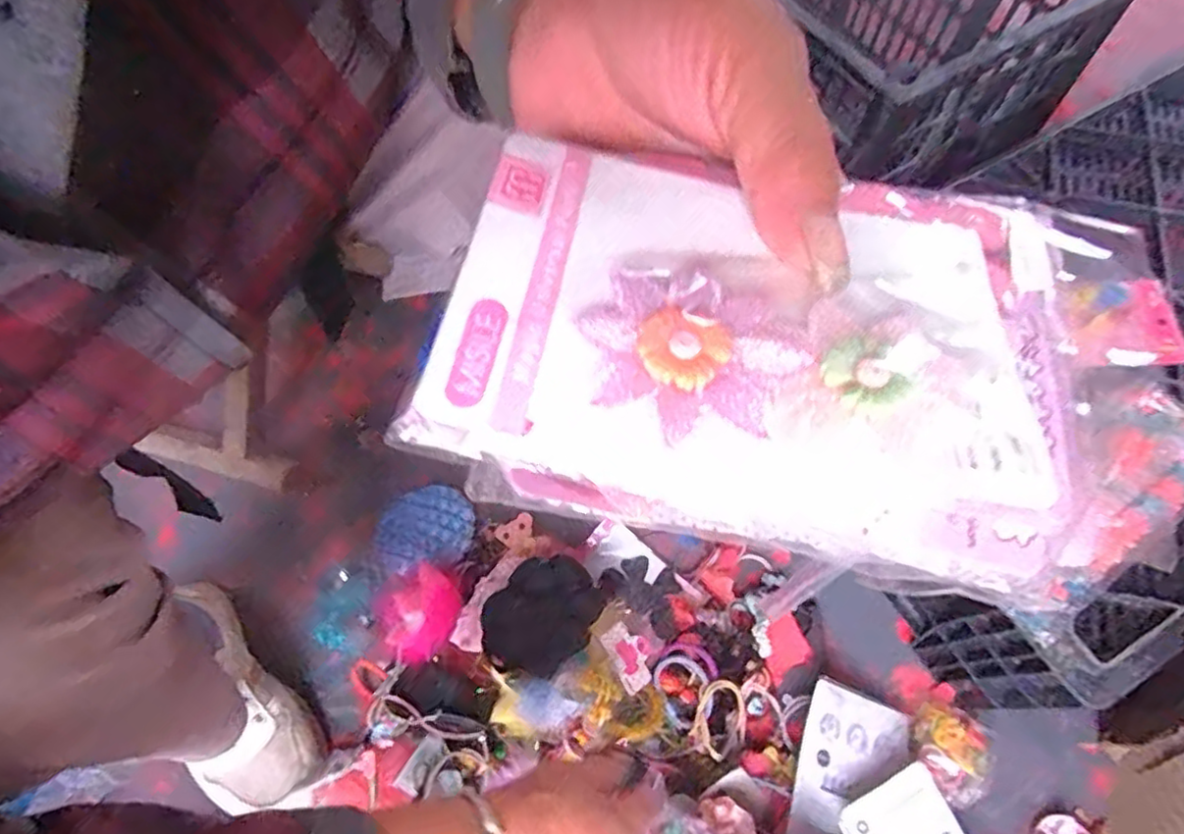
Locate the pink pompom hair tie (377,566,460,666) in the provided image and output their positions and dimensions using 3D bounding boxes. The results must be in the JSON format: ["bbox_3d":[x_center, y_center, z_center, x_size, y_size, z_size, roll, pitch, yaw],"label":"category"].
[{"bbox_3d":[-0.156,0.172,0.581,0.078,0.049,0.079,40,71,18],"label":"pink pompom hair tie"}]

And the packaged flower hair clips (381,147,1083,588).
[{"bbox_3d":[0.035,-0.018,0.149,0.132,0.024,0.094,9,64,5],"label":"packaged flower hair clips"}]

